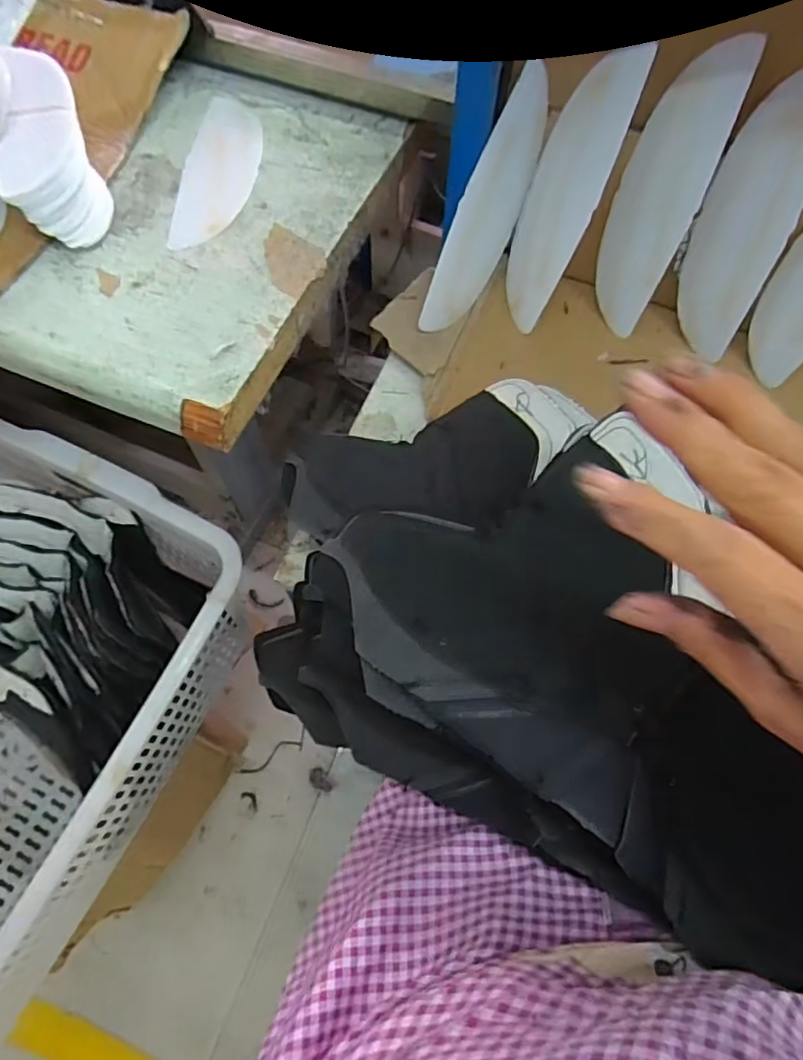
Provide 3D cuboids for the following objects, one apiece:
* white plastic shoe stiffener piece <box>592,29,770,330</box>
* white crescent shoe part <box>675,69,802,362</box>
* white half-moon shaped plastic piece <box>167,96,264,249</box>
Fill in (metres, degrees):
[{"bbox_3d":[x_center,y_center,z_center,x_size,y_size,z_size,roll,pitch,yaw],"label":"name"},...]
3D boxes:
[{"bbox_3d":[0.219,-0.284,0.502,0.009,0.212,0.073,-25,53,-38],"label":"white plastic shoe stiffener piece"},{"bbox_3d":[0.285,-0.257,0.489,0.011,0.214,0.074,-27,51,-36],"label":"white crescent shoe part"},{"bbox_3d":[-0.175,-0.357,0.573,0.068,0.005,0.215,3,67,0],"label":"white half-moon shaped plastic piece"}]

